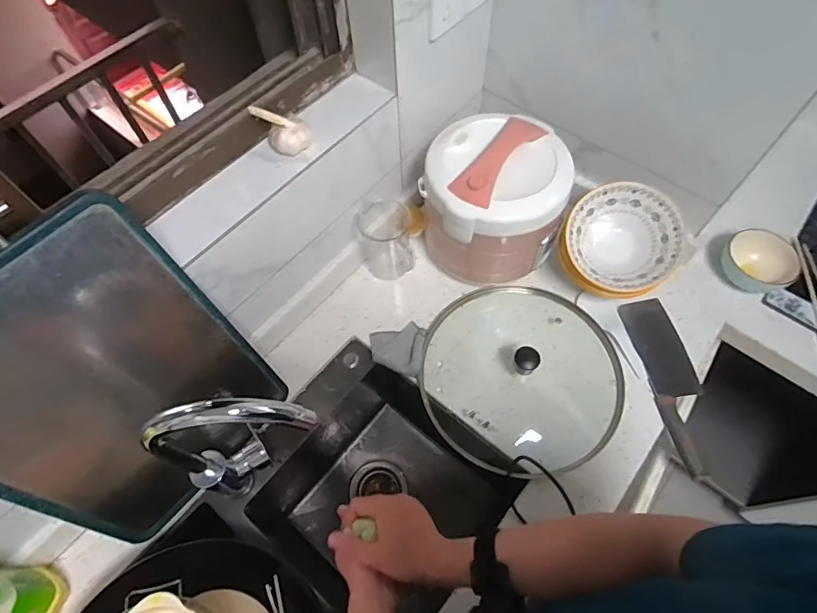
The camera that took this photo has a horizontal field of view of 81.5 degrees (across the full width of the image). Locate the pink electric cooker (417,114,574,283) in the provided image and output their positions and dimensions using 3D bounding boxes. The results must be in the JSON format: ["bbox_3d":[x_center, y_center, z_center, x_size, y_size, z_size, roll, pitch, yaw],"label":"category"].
[{"bbox_3d":[0.142,-0.174,0.785,0.222,0.196,0.204,14,63,9],"label":"pink electric cooker"}]

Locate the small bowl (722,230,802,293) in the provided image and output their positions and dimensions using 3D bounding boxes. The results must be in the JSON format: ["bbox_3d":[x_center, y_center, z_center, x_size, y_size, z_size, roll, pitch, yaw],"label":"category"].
[{"bbox_3d":[0.614,-0.077,0.831,0.098,0.079,0.114,-36,66,-16],"label":"small bowl"}]

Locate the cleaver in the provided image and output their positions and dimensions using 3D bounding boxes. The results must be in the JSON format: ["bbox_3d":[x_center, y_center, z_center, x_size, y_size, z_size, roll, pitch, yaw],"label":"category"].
[{"bbox_3d":[0.431,0.118,0.763,0.086,0.031,0.285,-8,62,-2],"label":"cleaver"}]

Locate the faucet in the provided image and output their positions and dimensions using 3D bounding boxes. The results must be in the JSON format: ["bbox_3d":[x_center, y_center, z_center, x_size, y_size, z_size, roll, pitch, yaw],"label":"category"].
[{"bbox_3d":[-0.193,0.189,0.599,0.181,0.304,0.063,1,62,2],"label":"faucet"}]

